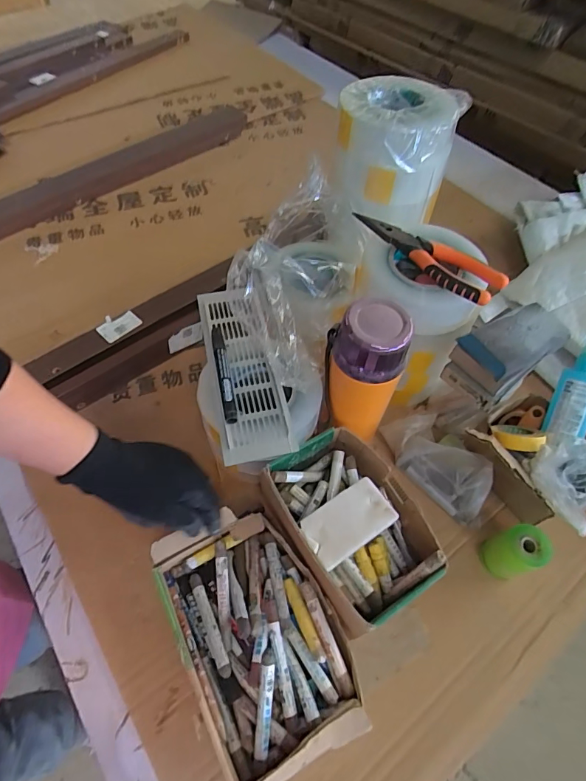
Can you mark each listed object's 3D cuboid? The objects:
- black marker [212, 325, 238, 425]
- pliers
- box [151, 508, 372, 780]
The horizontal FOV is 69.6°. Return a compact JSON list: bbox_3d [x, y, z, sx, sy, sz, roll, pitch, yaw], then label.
[{"bbox_3d":[-0.079,-0.022,0.480,0.013,0.010,0.128,-10,58,-8],"label":"black marker"},{"bbox_3d":[0.147,-0.159,0.479,0.044,0.021,0.184,-39,66,-23],"label":"pliers"},{"bbox_3d":[-0.038,0.246,0.436,0.141,0.071,0.238,-26,62,-17],"label":"box"}]

